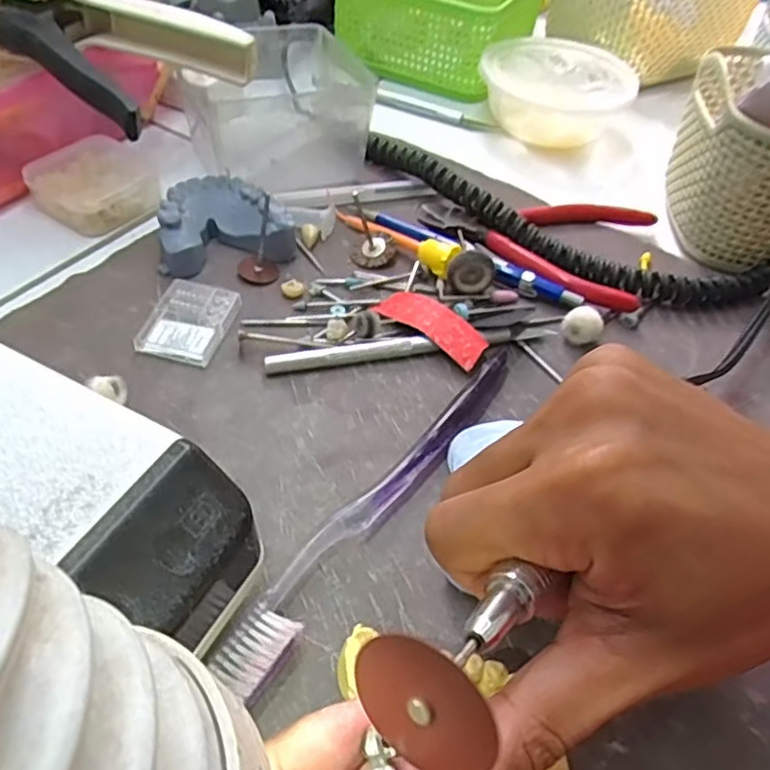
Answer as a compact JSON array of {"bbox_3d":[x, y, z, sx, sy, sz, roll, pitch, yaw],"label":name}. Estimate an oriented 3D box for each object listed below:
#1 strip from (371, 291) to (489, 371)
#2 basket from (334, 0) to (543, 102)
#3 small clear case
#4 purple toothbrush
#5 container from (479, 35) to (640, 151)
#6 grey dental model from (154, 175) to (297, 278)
[{"bbox_3d":[0.022,-0.028,0.318,0.057,0.010,0.020,36,54,23],"label":"strip"},{"bbox_3d":[0.043,-0.291,0.525,0.128,0.063,0.133,25,50,15],"label":"basket"},{"bbox_3d":[-0.090,-0.029,0.309,0.035,0.008,0.045,14,48,6],"label":"small clear case"},{"bbox_3d":[-0.002,0.039,0.256,0.023,0.012,0.174,29,51,18],"label":"purple toothbrush"},{"bbox_3d":[0.119,-0.202,0.472,0.098,0.045,0.098,3,48,-4],"label":"container"},{"bbox_3d":[-0.083,-0.085,0.348,0.067,0.023,0.055,-11,51,-16],"label":"grey dental model"}]

